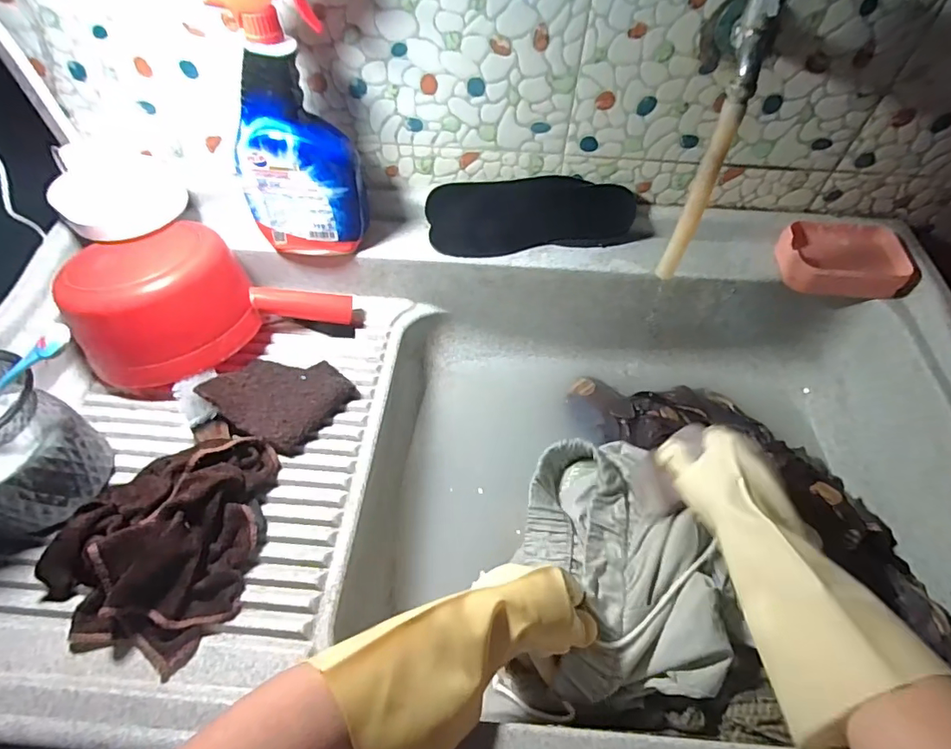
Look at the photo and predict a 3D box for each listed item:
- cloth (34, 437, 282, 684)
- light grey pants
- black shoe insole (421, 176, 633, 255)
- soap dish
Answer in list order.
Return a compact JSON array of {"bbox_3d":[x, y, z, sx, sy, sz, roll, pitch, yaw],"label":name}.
[{"bbox_3d":[-0.259,0.128,0.416,0.152,0.048,0.187,4,54,1],"label":"cloth"},{"bbox_3d":[0.119,0.181,0.513,0.218,0.076,0.257,-5,55,-5],"label":"light grey pants"},{"bbox_3d":[0.065,-0.189,0.605,0.237,0.017,0.088,-2,90,1],"label":"black shoe insole"},{"bbox_3d":[0.417,-0.133,0.583,0.128,0.036,0.097,1,54,-1],"label":"soap dish"}]

